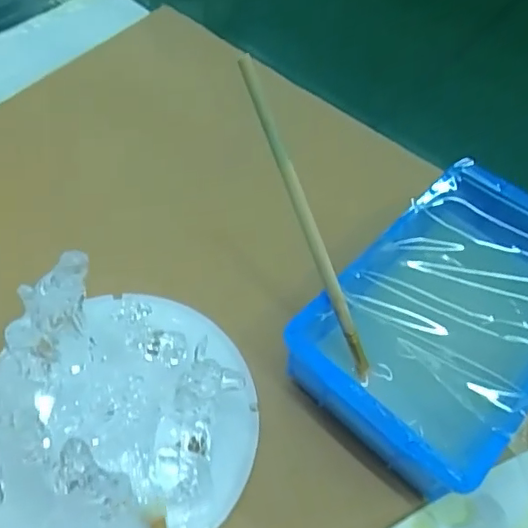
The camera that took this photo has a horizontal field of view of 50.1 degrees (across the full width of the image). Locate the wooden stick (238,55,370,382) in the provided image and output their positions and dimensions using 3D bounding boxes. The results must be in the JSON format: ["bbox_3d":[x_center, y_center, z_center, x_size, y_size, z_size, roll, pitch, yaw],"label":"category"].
[{"bbox_3d":[0.020,-0.010,0.231,0.008,0.149,0.007,-38,31,-24],"label":"wooden stick"}]

